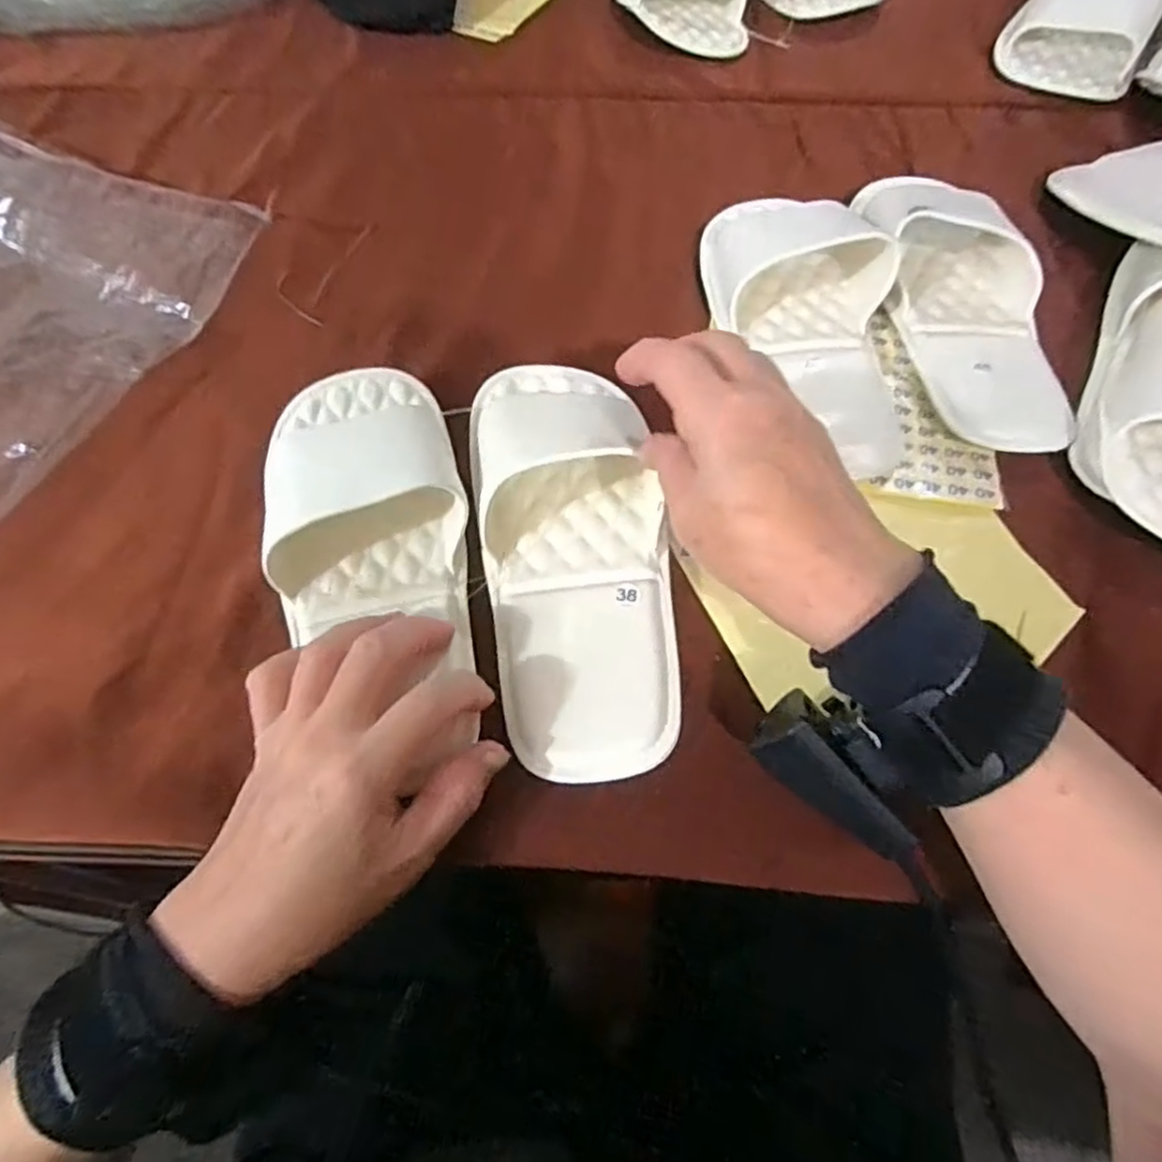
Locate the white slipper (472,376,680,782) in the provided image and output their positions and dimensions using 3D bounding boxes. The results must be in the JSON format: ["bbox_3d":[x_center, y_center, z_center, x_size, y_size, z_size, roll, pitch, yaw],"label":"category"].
[{"bbox_3d":[-0.011,-0.030,0.346,0.093,0.062,0.237,-7,63,-5],"label":"white slipper"}]

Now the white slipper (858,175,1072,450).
[{"bbox_3d":[0.234,-0.173,0.439,0.096,0.051,0.211,3,61,2],"label":"white slipper"}]

